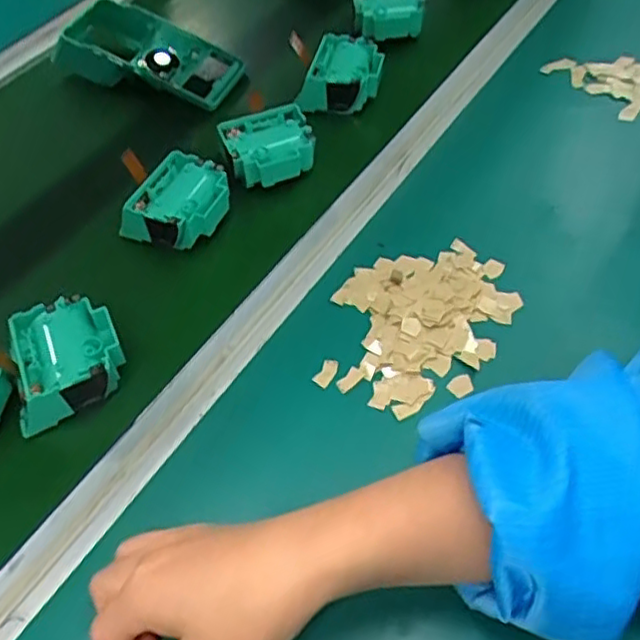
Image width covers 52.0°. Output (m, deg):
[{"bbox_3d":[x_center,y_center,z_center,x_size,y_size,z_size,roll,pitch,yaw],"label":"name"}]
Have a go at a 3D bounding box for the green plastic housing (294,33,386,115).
[{"bbox_3d":[0.020,-0.223,0.593,0.069,0.035,0.067,7,55,6],"label":"green plastic housing"}]

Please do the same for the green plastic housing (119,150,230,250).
[{"bbox_3d":[-0.110,-0.091,0.521,0.064,0.039,0.071,21,58,15],"label":"green plastic housing"}]

